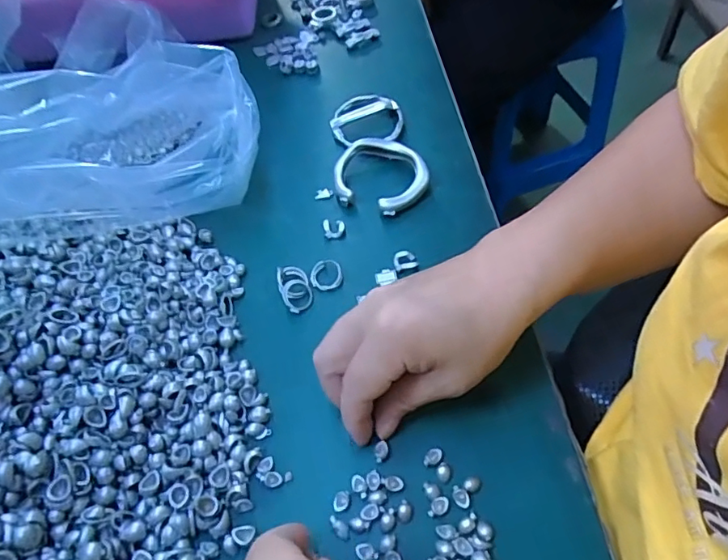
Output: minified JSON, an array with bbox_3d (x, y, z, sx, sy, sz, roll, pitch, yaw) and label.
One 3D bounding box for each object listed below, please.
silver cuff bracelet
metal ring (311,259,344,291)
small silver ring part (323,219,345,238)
[{"bbox_3d":[0.011,-0.078,0.400,0.066,0.020,0.066,-2,54,3],"label":"silver cuff bracelet"},{"bbox_3d":[-0.026,-0.005,0.361,0.021,0.004,0.023,-2,54,3],"label":"metal ring"},{"bbox_3d":[-0.022,-0.038,0.385,0.015,0.004,0.015,-4,54,1],"label":"small silver ring part"}]

